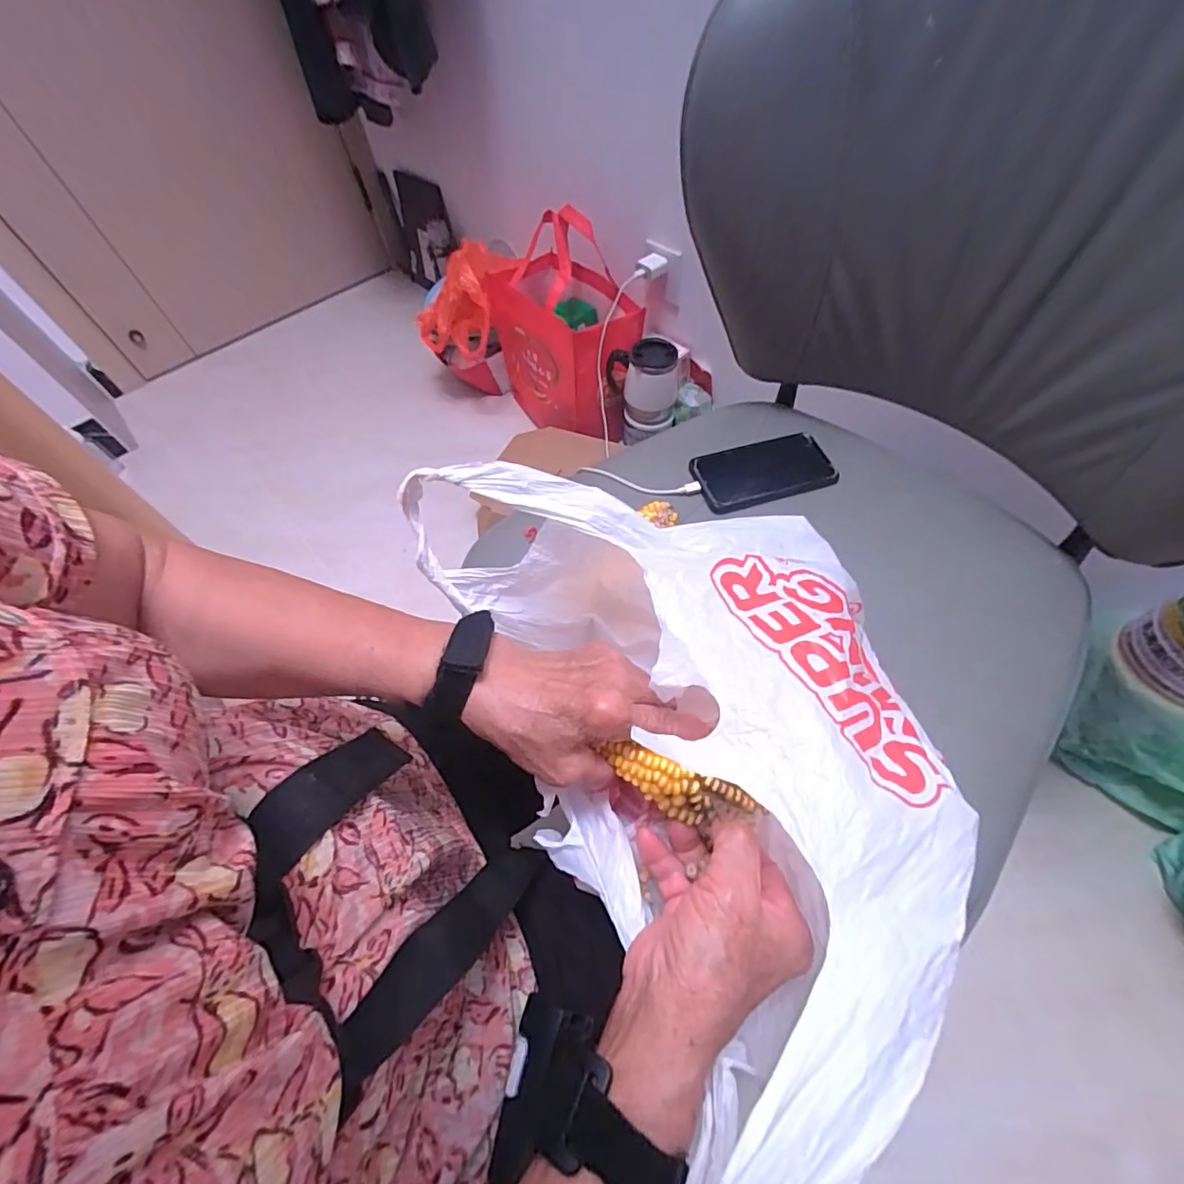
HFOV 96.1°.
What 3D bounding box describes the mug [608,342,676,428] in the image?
[{"bbox_3d":[0.095,-0.388,1.015,0.123,0.134,0.081,-6,56,1],"label":"mug"}]

